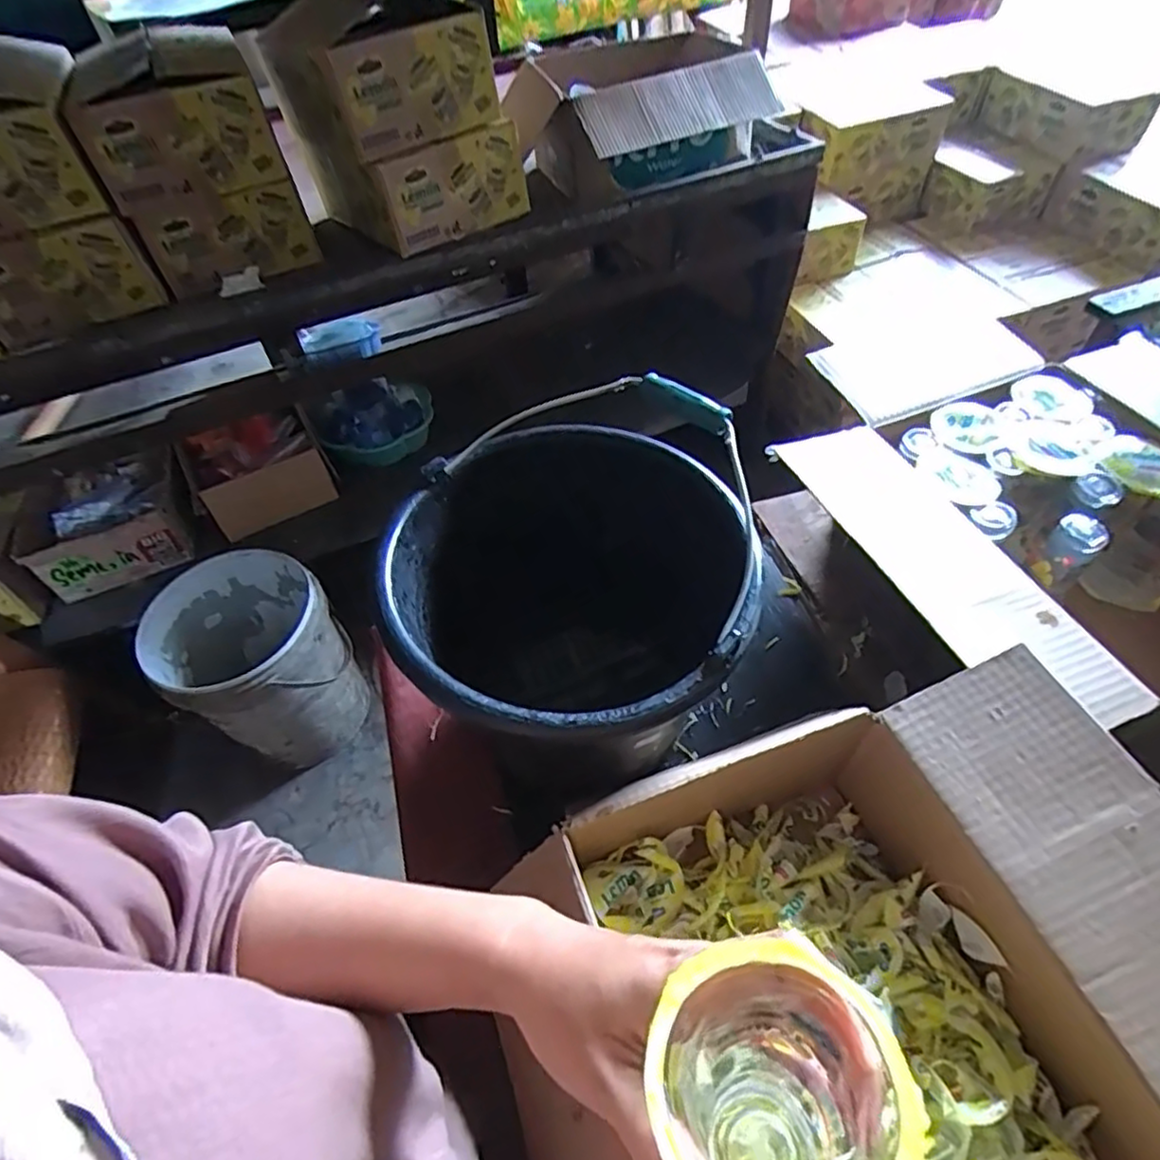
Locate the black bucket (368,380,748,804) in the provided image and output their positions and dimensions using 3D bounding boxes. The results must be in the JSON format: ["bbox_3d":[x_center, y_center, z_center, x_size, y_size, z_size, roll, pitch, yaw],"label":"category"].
[{"bbox_3d":[0.026,0.049,0.590,0.317,0.351,0.296,-17,53,-7],"label":"black bucket"}]

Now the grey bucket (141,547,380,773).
[{"bbox_3d":[-0.609,0.164,1.277,0.294,0.355,0.312,-3,53,3],"label":"grey bucket"}]

